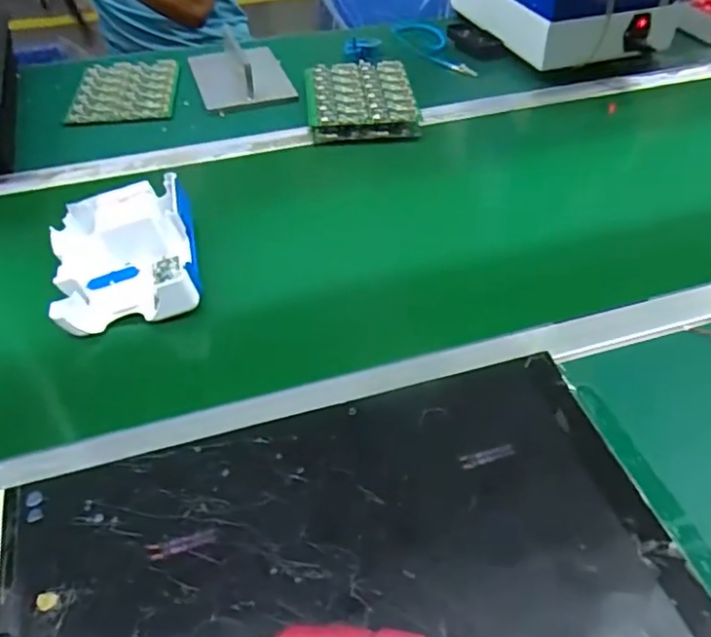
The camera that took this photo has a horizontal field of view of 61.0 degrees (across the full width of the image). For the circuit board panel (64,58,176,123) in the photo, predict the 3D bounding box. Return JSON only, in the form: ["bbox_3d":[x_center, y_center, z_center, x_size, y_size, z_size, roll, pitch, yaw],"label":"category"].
[{"bbox_3d":[-0.348,-0.346,0.921,0.145,0.011,0.197,-7,48,-3],"label":"circuit board panel"}]

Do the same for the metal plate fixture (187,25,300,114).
[{"bbox_3d":[-0.185,-0.397,0.943,0.135,0.061,0.185,-19,49,-13],"label":"metal plate fixture"}]

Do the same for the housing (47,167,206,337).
[{"bbox_3d":[-0.242,-0.070,0.638,0.142,0.071,0.162,-16,49,-11],"label":"housing"}]

